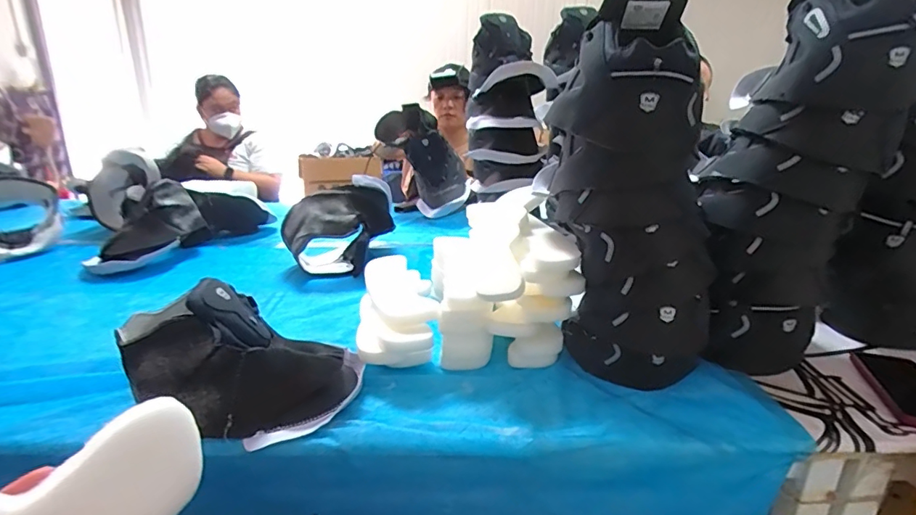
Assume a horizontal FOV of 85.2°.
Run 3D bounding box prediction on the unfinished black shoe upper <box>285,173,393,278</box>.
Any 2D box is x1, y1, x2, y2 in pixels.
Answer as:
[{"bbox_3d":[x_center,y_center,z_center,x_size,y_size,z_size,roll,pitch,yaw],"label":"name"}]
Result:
[{"bbox_3d":[-0.264,-0.067,1.139,0.250,0.179,0.192,-5,20,-16],"label":"unfinished black shoe upper"}]

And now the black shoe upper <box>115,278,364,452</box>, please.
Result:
[{"bbox_3d":[-0.261,0.116,0.600,0.271,0.148,0.145,0,19,-3],"label":"black shoe upper"}]

